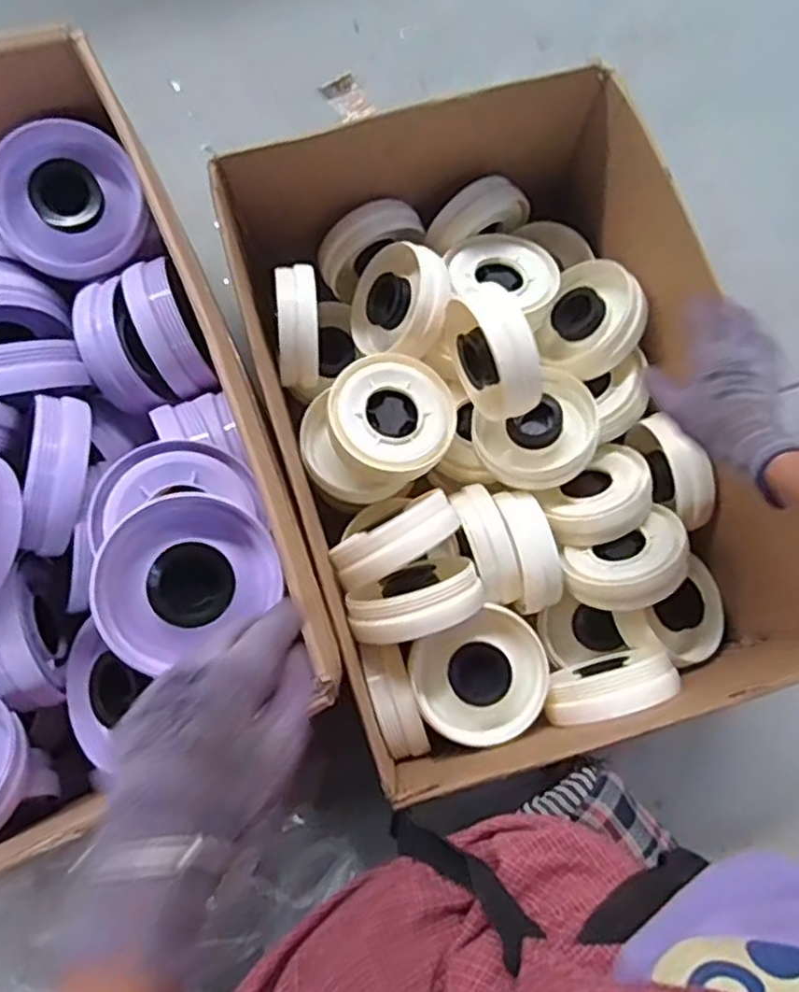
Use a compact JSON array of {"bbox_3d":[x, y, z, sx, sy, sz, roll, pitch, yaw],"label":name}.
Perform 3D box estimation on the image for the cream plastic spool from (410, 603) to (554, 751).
[{"bbox_3d":[0.081,0.178,0.687,0.127,0.040,0.115,-28,80,-6],"label":"cream plastic spool"}]

